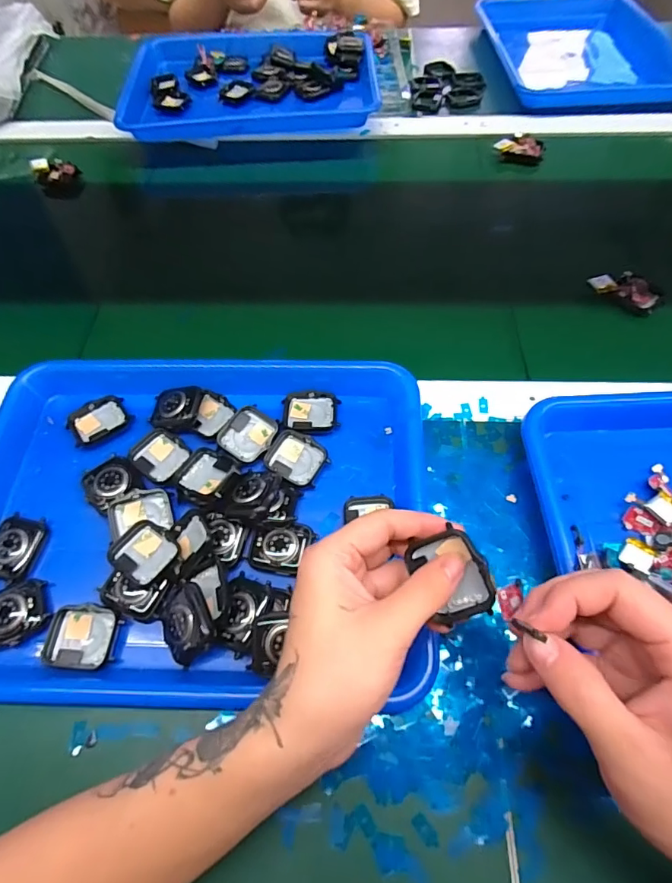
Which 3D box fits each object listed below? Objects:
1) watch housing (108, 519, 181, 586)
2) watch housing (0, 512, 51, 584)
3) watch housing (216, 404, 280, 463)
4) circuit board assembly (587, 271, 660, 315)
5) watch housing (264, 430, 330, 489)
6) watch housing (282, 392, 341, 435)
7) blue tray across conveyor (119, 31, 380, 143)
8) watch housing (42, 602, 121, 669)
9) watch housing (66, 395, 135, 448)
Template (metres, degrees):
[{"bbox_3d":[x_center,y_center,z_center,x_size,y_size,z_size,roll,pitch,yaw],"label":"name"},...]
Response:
[{"bbox_3d":[-0.132,0.076,0.323,0.046,0.010,0.037,26,66,16],"label":"watch housing"},{"bbox_3d":[-0.235,0.077,0.340,0.037,0.013,0.047,11,62,9],"label":"watch housing"},{"bbox_3d":[-0.069,-0.005,0.374,0.039,0.012,0.044,25,66,16],"label":"watch housing"},{"bbox_3d":[0.281,-0.149,0.455,0.062,0.013,0.033,26,66,16],"label":"circuit board assembly"},{"bbox_3d":[-0.031,0.013,0.361,0.044,0.010,0.039,21,64,13],"label":"watch housing"},{"bbox_3d":[-0.020,-0.023,0.384,0.045,0.008,0.037,-1,61,2],"label":"watch housing"},{"bbox_3d":[-0.117,-0.503,0.653,0.329,0.037,0.236,-6,61,0],"label":"blue tray across conveyor"},{"bbox_3d":[-0.164,0.127,0.305,0.044,0.012,0.037,2,62,4],"label":"watch housing"},{"bbox_3d":[-0.199,-0.019,0.391,0.047,0.008,0.037,-34,65,-15],"label":"watch housing"}]

